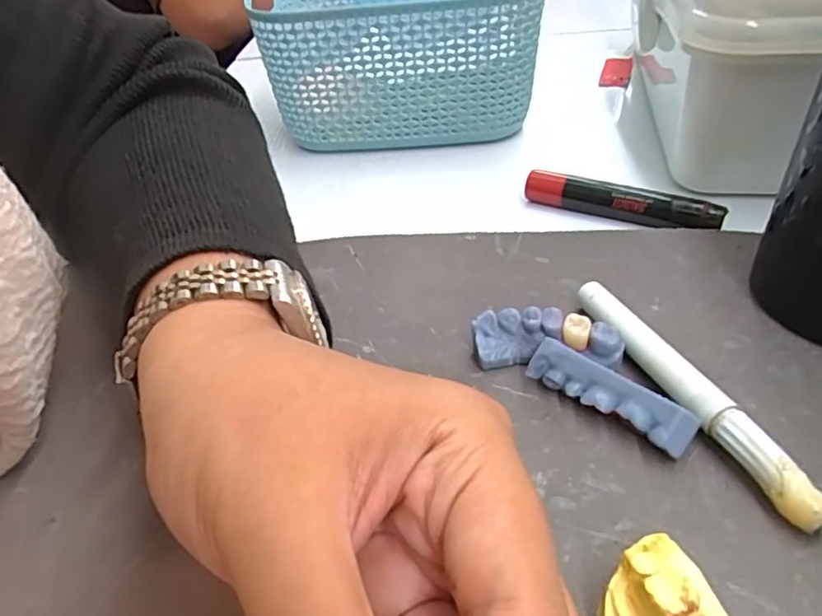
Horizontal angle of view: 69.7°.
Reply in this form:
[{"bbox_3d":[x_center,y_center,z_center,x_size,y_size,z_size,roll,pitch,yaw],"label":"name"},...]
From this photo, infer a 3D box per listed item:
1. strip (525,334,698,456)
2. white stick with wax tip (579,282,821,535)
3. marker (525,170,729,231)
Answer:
[{"bbox_3d":[0.062,0.028,0.186,0.052,0.016,0.011,30,51,35],"label":"strip"},{"bbox_3d":[0.085,0.026,0.187,0.011,0.014,0.104,-16,41,-13],"label":"white stick with wax tip"},{"bbox_3d":[0.096,-0.050,0.274,0.088,0.012,0.015,17,45,25],"label":"marker"}]

